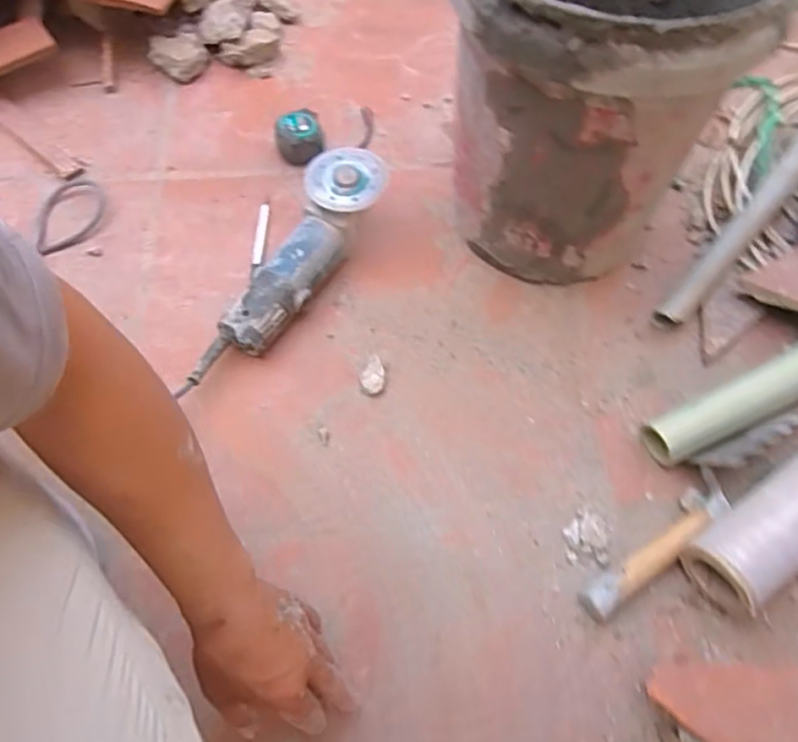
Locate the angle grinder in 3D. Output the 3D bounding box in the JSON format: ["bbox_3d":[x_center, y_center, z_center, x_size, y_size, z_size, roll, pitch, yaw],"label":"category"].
[{"bbox_3d":[-0.102,-0.138,0.720,0.085,0.090,0.269,22,63,10],"label":"angle grinder"}]

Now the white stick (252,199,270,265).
[{"bbox_3d":[-0.175,-0.179,0.783,0.013,0.015,0.112,0,59,-1],"label":"white stick"}]

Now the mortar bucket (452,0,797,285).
[{"bbox_3d":[0.203,-0.302,0.679,0.269,0.341,0.320,10,62,4],"label":"mortar bucket"}]

